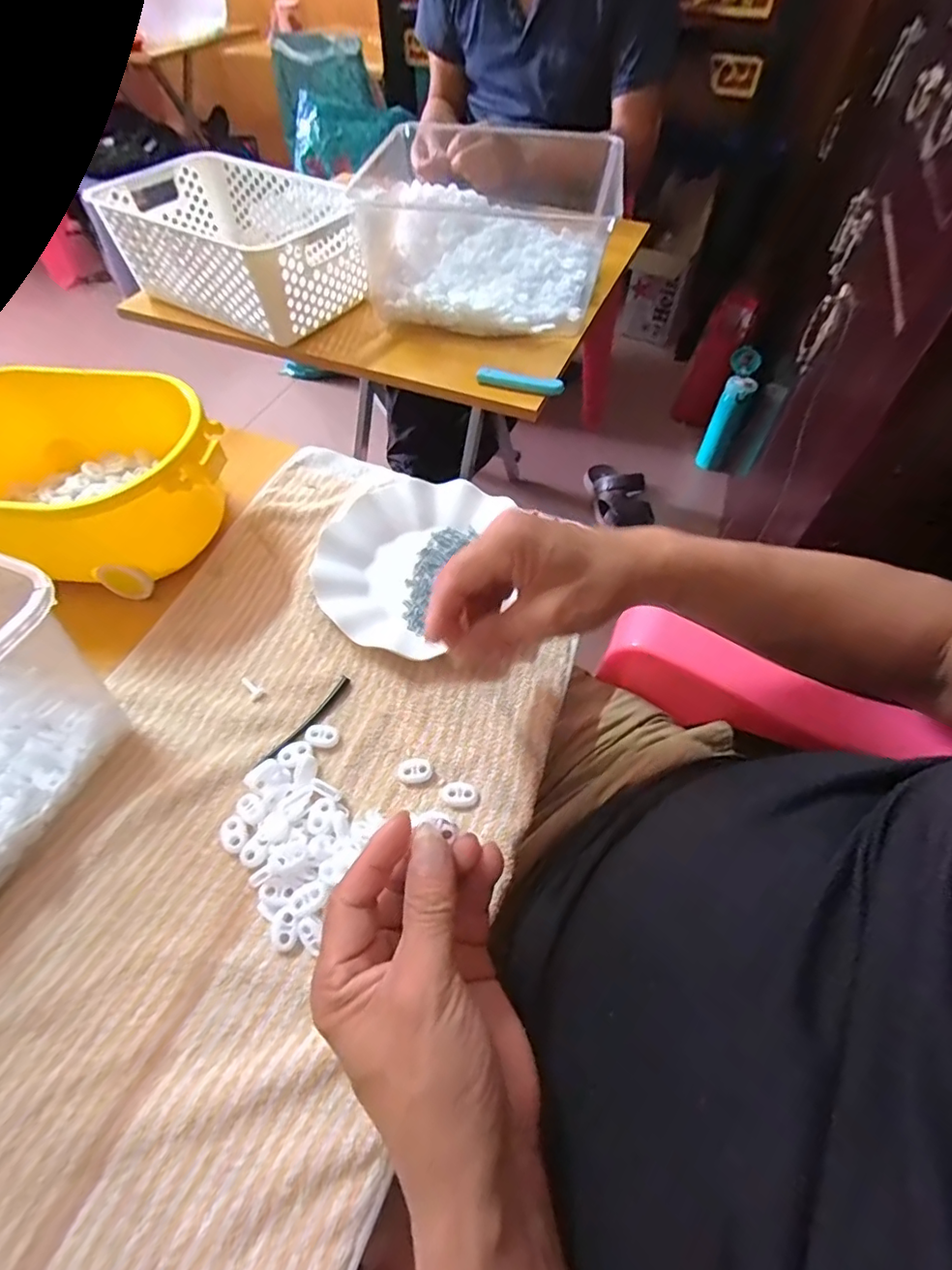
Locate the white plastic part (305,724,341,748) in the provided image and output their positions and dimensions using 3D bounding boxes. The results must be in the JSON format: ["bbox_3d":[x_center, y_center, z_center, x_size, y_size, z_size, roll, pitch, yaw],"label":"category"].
[{"bbox_3d":[-0.105,0.069,0.375,0.023,0.004,0.015,15,56,10],"label":"white plastic part"}]

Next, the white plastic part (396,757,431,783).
[{"bbox_3d":[-0.041,0.088,0.359,0.023,0.004,0.017,2,55,1],"label":"white plastic part"}]

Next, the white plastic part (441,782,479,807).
[{"bbox_3d":[-0.010,0.102,0.351,0.024,0.004,0.016,6,55,3],"label":"white plastic part"}]

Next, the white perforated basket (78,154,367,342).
[{"bbox_3d":[-0.301,-0.498,0.695,0.306,0.101,0.196,36,62,22],"label":"white perforated basket"}]

